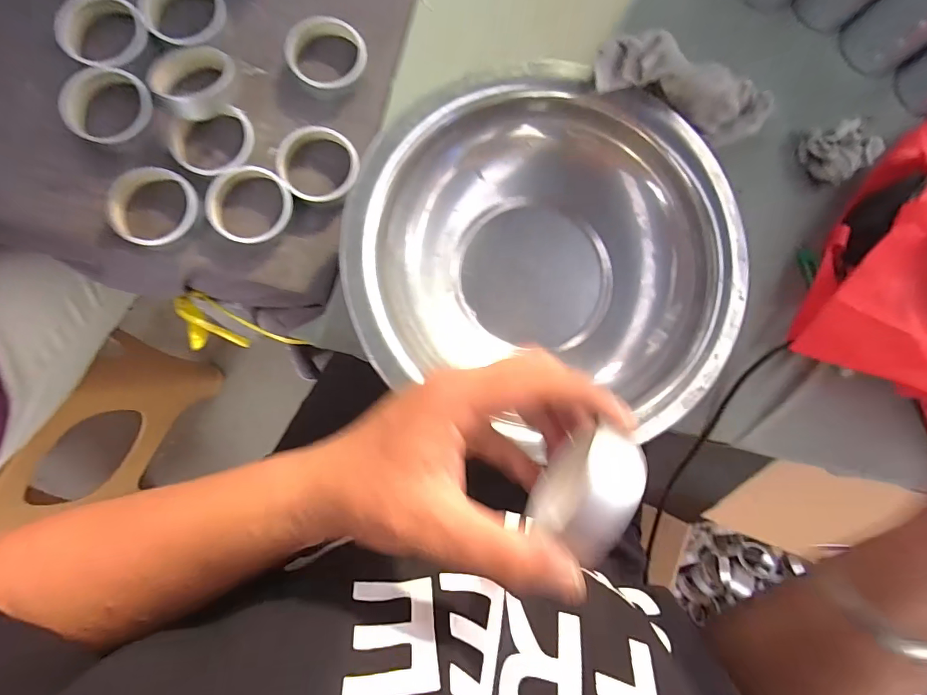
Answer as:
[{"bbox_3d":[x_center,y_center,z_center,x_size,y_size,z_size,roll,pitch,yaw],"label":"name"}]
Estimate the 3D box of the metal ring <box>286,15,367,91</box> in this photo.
[{"bbox_3d":[-0.120,-0.257,0.378,0.067,0.020,0.057,1,84,-6],"label":"metal ring"}]

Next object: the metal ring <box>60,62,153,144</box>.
[{"bbox_3d":[-0.299,-0.202,0.360,0.064,0.019,0.066,1,84,-6],"label":"metal ring"}]

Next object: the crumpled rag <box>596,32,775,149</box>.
[{"bbox_3d":[0.191,-0.217,0.355,0.175,0.040,0.050,5,83,-24],"label":"crumpled rag"}]

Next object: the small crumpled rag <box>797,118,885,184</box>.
[{"bbox_3d":[0.353,-0.187,0.407,0.036,0.041,0.053,-40,89,-8],"label":"small crumpled rag"}]

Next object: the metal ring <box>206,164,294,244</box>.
[{"bbox_3d":[-0.181,-0.121,0.363,0.066,0.017,0.064,1,84,-6],"label":"metal ring"}]

